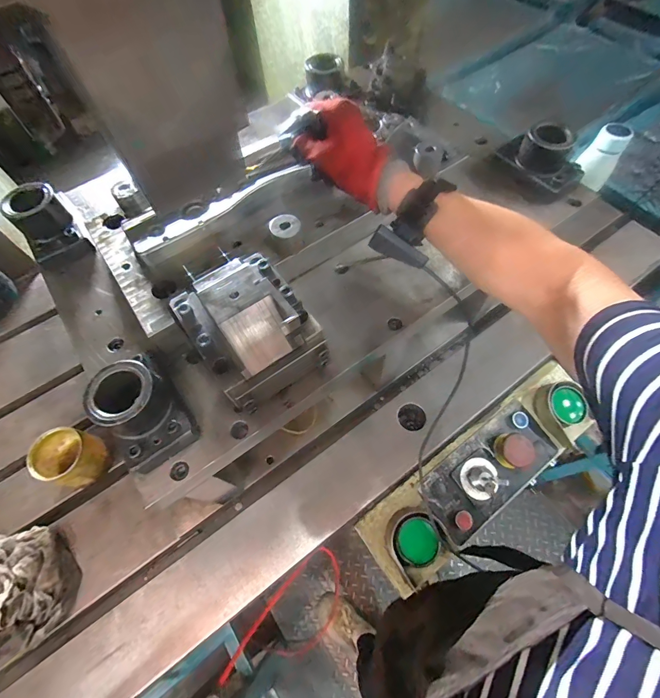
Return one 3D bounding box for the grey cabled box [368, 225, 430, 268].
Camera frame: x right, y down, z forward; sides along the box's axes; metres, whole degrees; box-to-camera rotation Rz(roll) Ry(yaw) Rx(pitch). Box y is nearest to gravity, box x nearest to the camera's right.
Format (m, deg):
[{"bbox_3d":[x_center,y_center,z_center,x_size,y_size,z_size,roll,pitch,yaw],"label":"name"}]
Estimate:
[{"bbox_3d":[0.082,-0.118,0.423,0.069,0.027,0.014,29,66,-1],"label":"grey cabled box"}]

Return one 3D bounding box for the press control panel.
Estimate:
[{"bbox_3d":[0.274,0.207,0.625,0.476,0.069,0.133,-34,66,-14],"label":"press control panel"}]

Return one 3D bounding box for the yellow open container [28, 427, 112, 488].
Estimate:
[{"bbox_3d":[-0.427,0.177,0.587,0.098,0.078,0.083,14,64,10],"label":"yellow open container"}]

